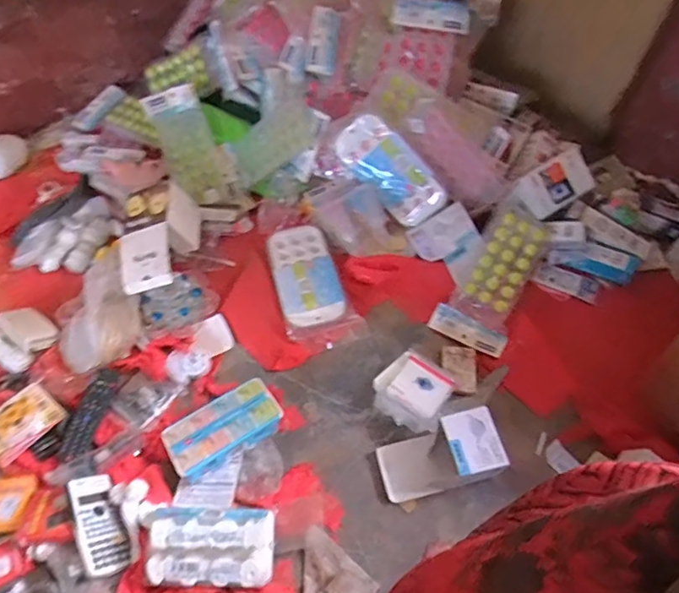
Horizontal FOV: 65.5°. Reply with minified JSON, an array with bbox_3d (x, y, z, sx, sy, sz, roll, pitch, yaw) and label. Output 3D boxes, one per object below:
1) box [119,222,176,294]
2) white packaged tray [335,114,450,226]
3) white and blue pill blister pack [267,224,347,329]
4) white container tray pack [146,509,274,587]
[{"bbox_3d":[-0.370,-0.071,1.006,0.105,0.022,0.121,-13,78,13],"label":"box"},{"bbox_3d":[0.104,-0.252,1.070,0.245,0.119,0.024,44,31,-14],"label":"white packaged tray"},{"bbox_3d":[-0.070,-0.053,1.085,0.126,0.029,0.250,-13,58,-9],"label":"white and blue pill blister pack"},{"bbox_3d":[-0.190,0.372,0.786,0.180,0.056,0.104,0,57,0],"label":"white container tray pack"}]

